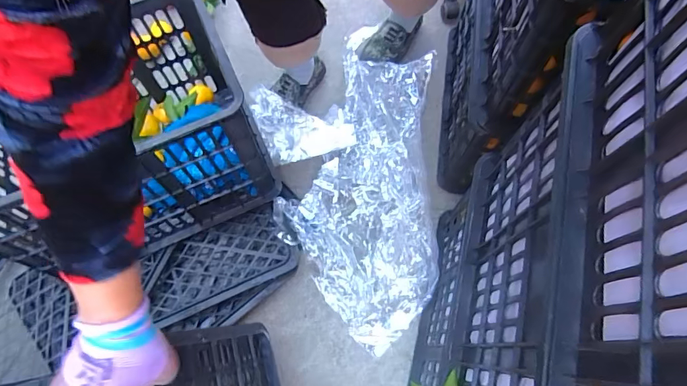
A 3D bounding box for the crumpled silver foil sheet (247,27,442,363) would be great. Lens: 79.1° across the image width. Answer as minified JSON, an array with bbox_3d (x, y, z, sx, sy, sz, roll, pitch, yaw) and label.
[{"bbox_3d":[-0.007,-0.037,0.931,0.397,0.099,0.710,2,69,-1],"label":"crumpled silver foil sheet"}]

